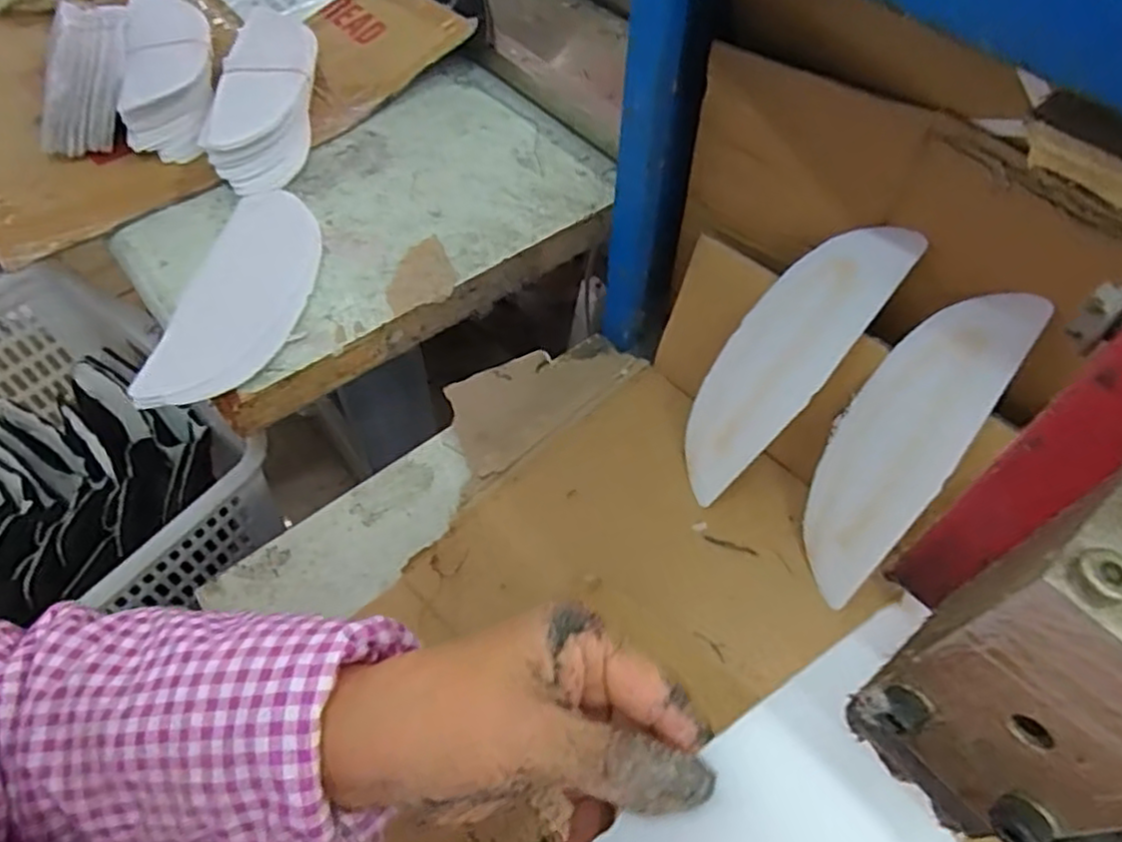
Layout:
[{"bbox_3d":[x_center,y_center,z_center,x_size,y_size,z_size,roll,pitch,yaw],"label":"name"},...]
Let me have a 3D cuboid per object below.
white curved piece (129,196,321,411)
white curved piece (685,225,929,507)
[{"bbox_3d":[-0.247,-0.101,0.568,0.092,0.012,0.231,9,56,5],"label":"white curved piece"},{"bbox_3d":[0.142,-0.040,0.481,0.010,0.210,0.068,-3,44,-52],"label":"white curved piece"}]

